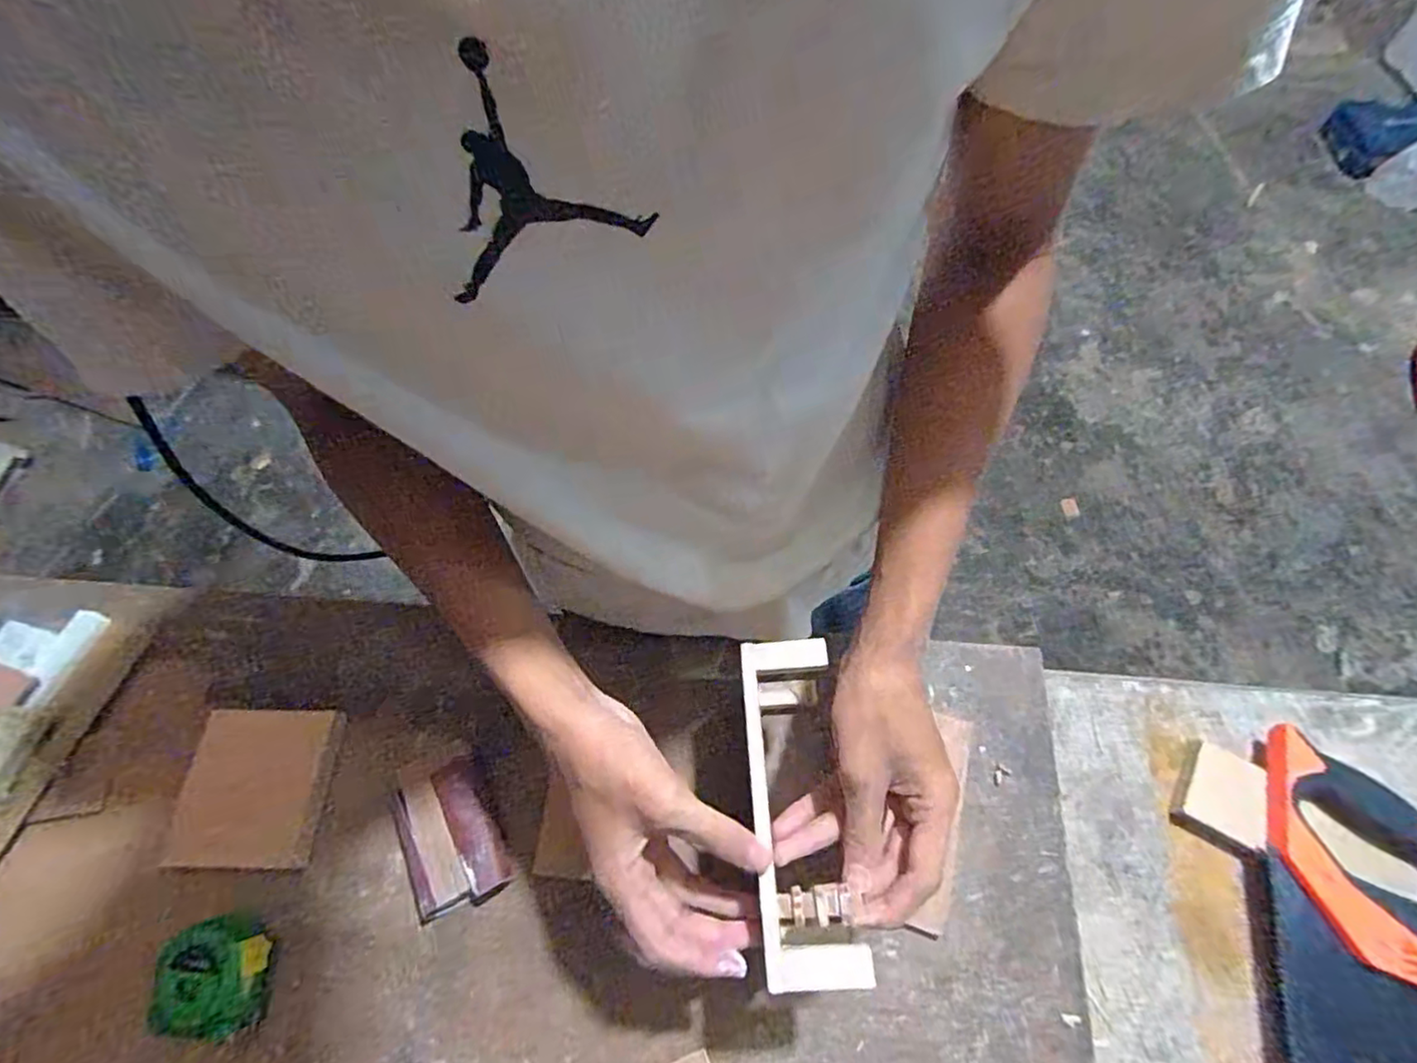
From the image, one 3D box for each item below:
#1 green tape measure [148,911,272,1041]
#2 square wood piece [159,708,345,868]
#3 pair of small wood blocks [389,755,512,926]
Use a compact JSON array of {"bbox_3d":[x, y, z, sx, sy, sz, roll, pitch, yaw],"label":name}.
[{"bbox_3d":[-0.343,0.308,0.434,0.069,0.031,0.068,-4,63,4],"label":"green tape measure"},{"bbox_3d":[-0.362,0.201,0.496,0.114,0.018,0.115,-2,63,5],"label":"square wood piece"},{"bbox_3d":[-0.197,0.231,0.468,0.072,0.022,0.098,-25,64,-7],"label":"pair of small wood blocks"}]

